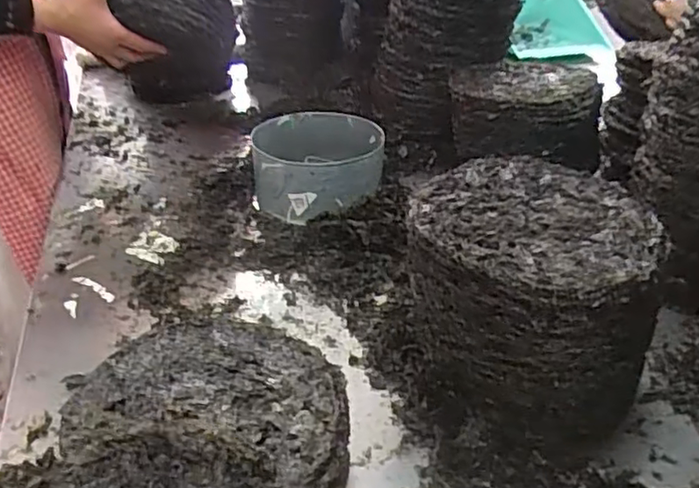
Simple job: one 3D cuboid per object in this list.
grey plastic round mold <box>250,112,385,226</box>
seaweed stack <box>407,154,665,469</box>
[{"bbox_3d":[-0.042,-0.112,0.889,0.175,0.079,0.177,-4,34,-4],"label":"grey plastic round mold"},{"bbox_3d":[0.149,0.054,0.563,0.183,0.187,0.188,3,34,6],"label":"seaweed stack"}]

